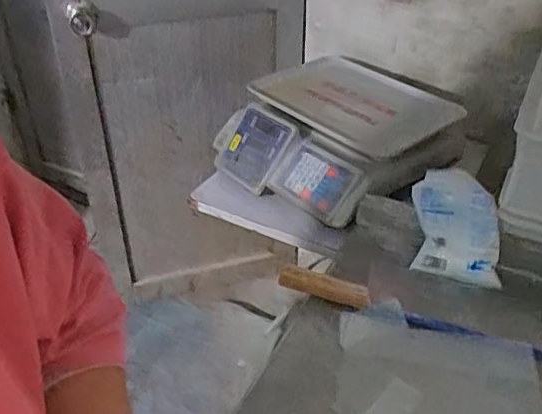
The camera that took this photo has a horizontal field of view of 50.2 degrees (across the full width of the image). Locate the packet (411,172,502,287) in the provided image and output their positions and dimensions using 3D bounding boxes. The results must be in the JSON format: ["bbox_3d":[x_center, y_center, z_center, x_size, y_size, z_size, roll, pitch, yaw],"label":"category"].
[{"bbox_3d":[0.246,0.026,0.774,0.107,0.028,0.146,0,79,17],"label":"packet"}]

